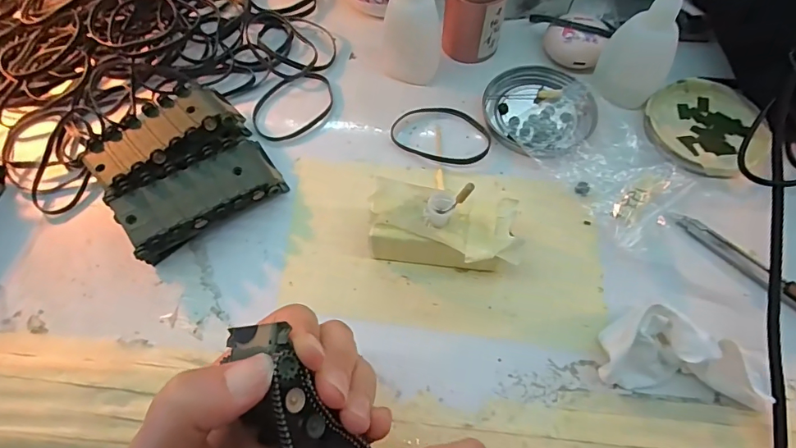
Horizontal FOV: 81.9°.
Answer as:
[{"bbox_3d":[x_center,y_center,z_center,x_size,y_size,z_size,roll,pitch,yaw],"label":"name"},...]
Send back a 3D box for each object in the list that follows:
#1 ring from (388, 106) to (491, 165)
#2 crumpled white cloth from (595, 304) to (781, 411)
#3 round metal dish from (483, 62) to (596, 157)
[{"bbox_3d":[0.031,-0.065,0.327,0.070,0.004,0.046,17,63,8],"label":"ring"},{"bbox_3d":[0.148,0.068,0.234,0.081,0.039,0.035,9,62,4],"label":"crumpled white cloth"},{"bbox_3d":[0.101,-0.082,0.332,0.076,0.009,0.080,1,62,-1],"label":"round metal dish"}]

